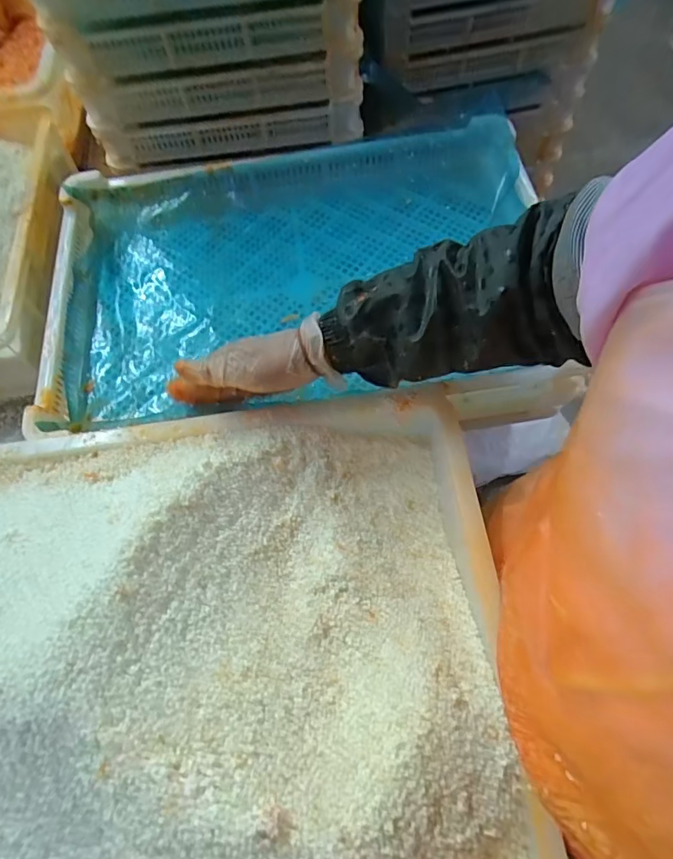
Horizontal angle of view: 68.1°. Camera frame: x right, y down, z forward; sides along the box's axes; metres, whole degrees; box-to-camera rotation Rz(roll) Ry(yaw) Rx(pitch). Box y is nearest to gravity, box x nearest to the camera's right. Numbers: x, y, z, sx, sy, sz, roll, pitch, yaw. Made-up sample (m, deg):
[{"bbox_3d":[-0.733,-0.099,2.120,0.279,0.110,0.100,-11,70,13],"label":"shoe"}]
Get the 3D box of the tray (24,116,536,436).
[{"bbox_3d":[-0.060,-0.216,0.630,0.594,0.075,0.407,-10,63,-1],"label":"tray"}]

